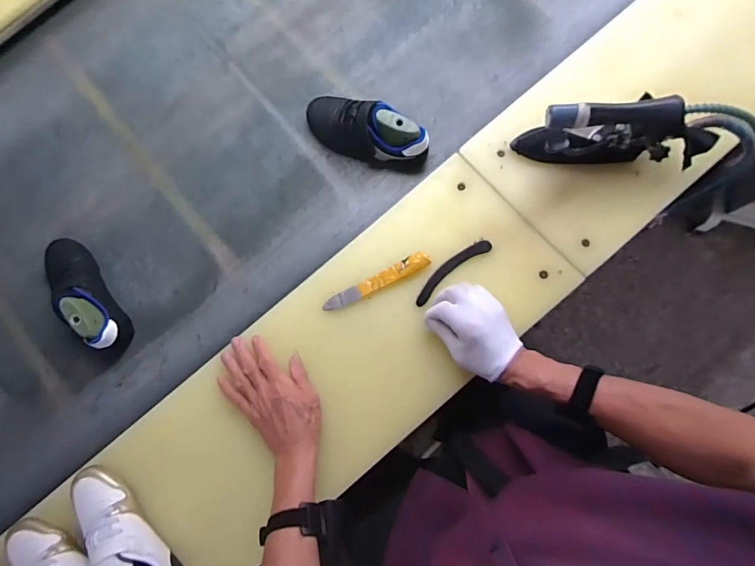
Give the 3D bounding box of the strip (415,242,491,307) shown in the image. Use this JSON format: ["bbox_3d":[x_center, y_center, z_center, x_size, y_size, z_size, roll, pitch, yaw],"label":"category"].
[{"bbox_3d":[0.108,-0.019,0.629,0.137,0.010,0.028,-39,78,-3],"label":"strip"}]

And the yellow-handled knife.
[{"bbox_3d":[-0.001,-0.002,0.627,0.167,0.018,0.024,-26,78,-1],"label":"yellow-handled knife"}]

